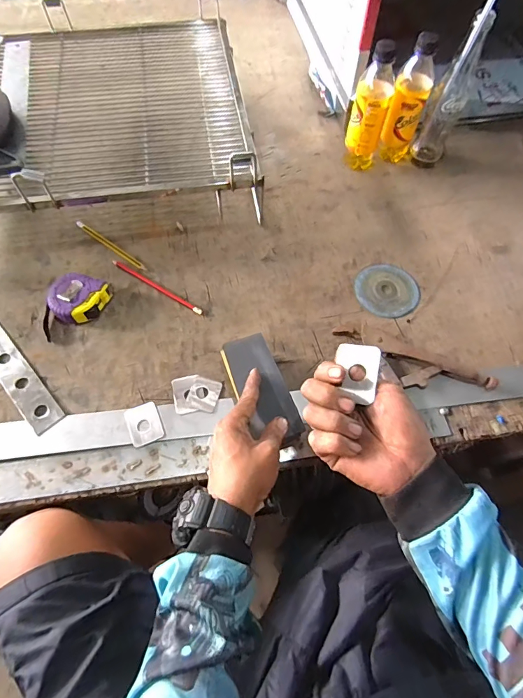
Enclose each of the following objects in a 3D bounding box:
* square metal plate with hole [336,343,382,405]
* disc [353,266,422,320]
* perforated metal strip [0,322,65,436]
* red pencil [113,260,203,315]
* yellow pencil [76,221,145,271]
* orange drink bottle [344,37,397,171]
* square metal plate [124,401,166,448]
[{"bbox_3d":[0.088,0.022,0.364,0.038,0.004,0.052,7,86,21],"label":"square metal plate with hole"},{"bbox_3d":[0.192,-0.090,0.598,0.094,0.004,0.094,0,65,-1],"label":"disc"},{"bbox_3d":[-0.331,0.028,0.524,0.041,0.004,0.203,-37,69,-25],"label":"perforated metal strip"},{"bbox_3d":[-0.155,-0.093,0.584,0.164,0.005,0.010,31,68,13],"label":"red pencil"},{"bbox_3d":[-0.239,-0.164,0.619,0.150,0.004,0.012,36,69,15],"label":"yellow pencil"},{"bbox_3d":[0.178,-0.389,0.640,0.059,0.191,0.059,17,66,7],"label":"orange drink bottle"},{"bbox_3d":[-0.146,0.094,0.493,0.041,0.008,0.050,-22,67,-11],"label":"square metal plate"}]

